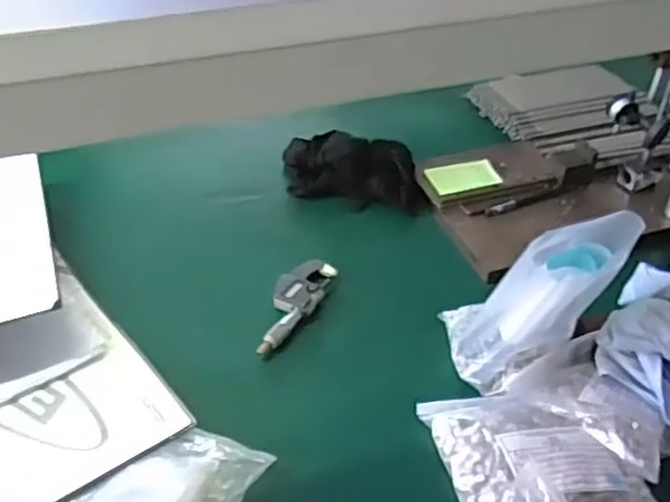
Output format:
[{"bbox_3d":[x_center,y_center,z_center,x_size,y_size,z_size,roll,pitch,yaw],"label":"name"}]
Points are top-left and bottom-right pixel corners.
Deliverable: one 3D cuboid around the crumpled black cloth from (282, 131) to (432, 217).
[{"bbox_3d":[0.028,-0.114,1.012,0.208,0.045,0.123,7,40,7],"label":"crumpled black cloth"}]

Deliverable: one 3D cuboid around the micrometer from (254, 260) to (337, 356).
[{"bbox_3d":[-0.047,0.057,0.817,0.055,0.025,0.154,14,41,15],"label":"micrometer"}]

